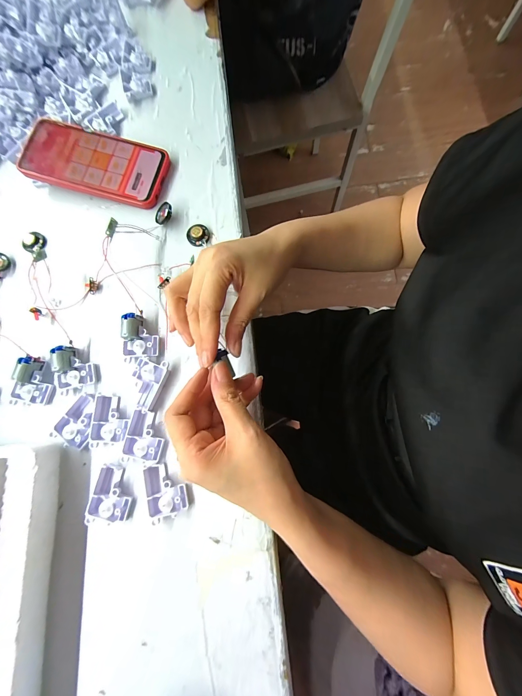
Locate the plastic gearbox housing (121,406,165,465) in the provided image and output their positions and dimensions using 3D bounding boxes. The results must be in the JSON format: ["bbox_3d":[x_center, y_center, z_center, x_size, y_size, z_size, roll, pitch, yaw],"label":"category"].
[{"bbox_3d":[-0.115,0.087,0.264,0.037,0.011,0.051,15,80,7],"label":"plastic gearbox housing"}]

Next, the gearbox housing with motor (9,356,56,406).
[{"bbox_3d":[-0.233,0.035,0.279,0.042,0.021,0.048,9,79,6],"label":"gearbox housing with motor"}]

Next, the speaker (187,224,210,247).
[{"bbox_3d":[-0.072,-0.130,0.308,0.025,0.010,0.027,-1,78,4],"label":"speaker"}]

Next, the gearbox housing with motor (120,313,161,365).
[{"bbox_3d":[-0.126,-0.012,0.281,0.034,0.019,0.047,-3,78,3],"label":"gearbox housing with motor"}]

